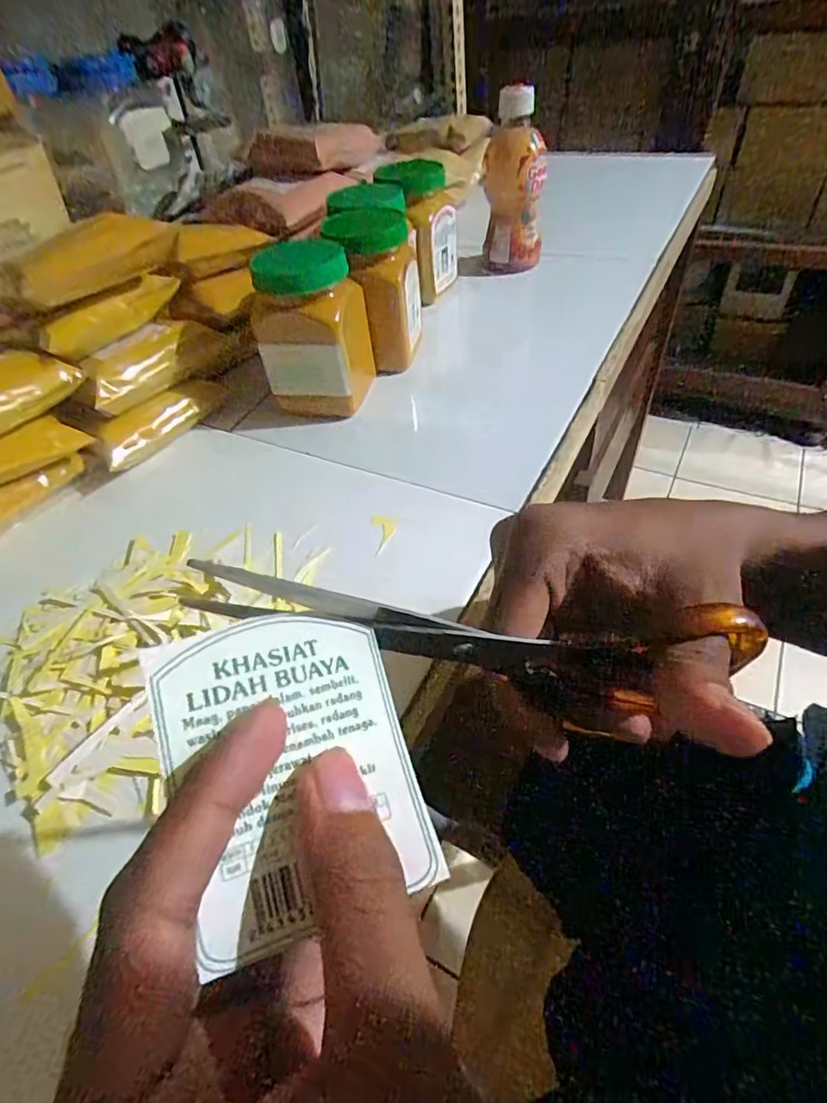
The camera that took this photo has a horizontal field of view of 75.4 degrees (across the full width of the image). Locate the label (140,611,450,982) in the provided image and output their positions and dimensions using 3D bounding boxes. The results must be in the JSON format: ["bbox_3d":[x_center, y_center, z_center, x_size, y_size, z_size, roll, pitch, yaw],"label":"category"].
[{"bbox_3d":[-0.028,0.050,0.128,0.056,0.008,0.071,-12,77,-26],"label":"label"}]

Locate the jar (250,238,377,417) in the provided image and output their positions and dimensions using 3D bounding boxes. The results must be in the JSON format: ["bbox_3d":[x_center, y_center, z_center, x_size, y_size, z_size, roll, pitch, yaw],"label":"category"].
[{"bbox_3d":[-0.072,-0.159,0.386,0.068,0.106,0.060,0,48,7],"label":"jar"}]

